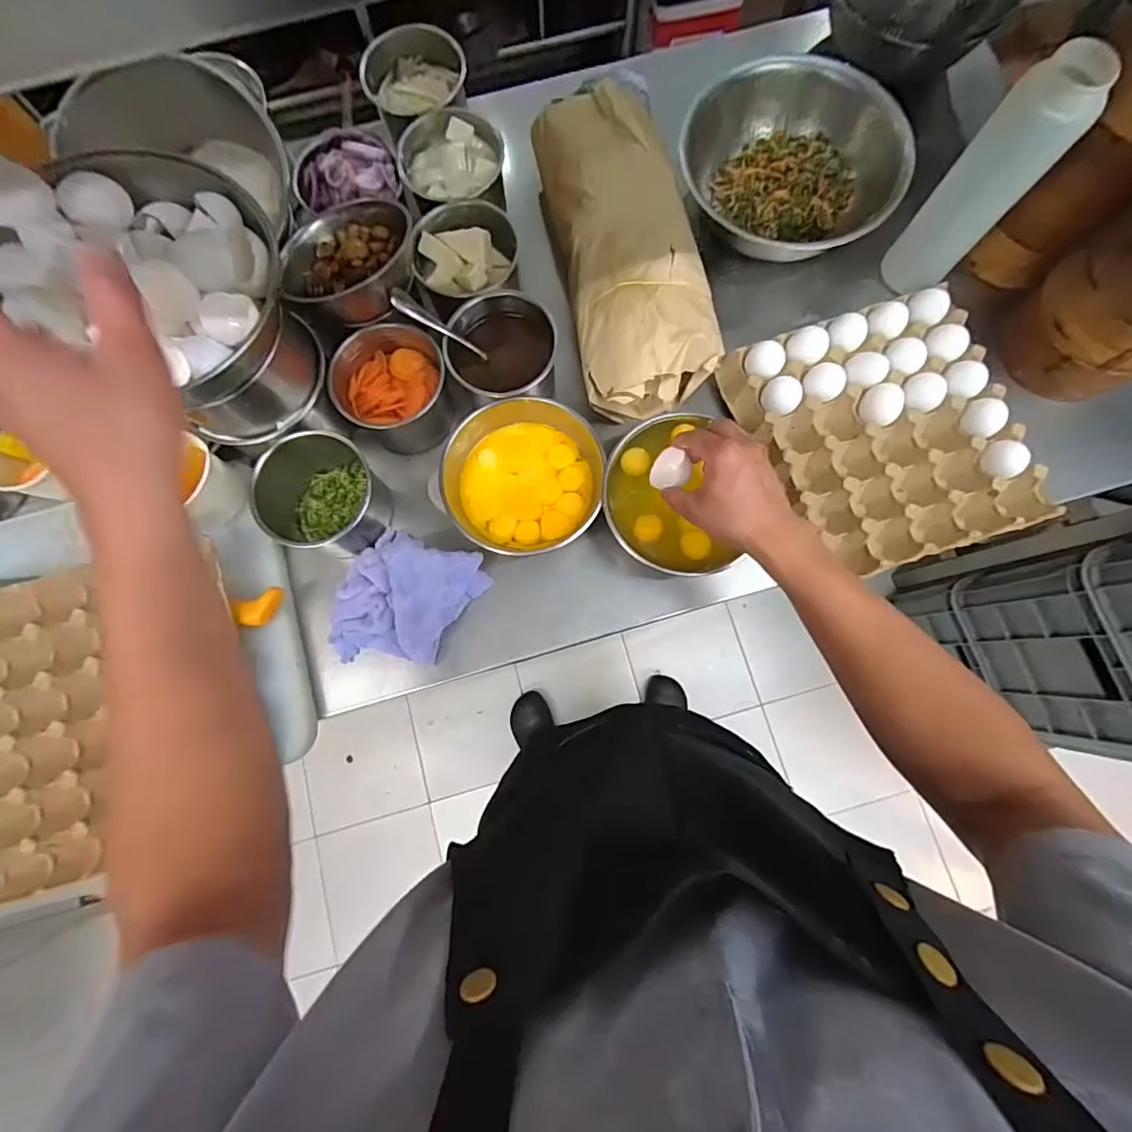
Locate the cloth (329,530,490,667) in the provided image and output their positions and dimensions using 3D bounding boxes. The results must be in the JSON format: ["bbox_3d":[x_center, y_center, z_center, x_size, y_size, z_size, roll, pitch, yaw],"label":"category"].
[{"bbox_3d":[-0.173,0.037,0.547,0.141,0.062,0.140,18,80,4],"label":"cloth"}]

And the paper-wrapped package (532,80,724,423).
[{"bbox_3d":[0.067,-0.370,0.601,0.148,0.096,0.388,-10,80,-2],"label":"paper-wrapped package"}]

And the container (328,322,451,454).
[{"bbox_3d":[-0.190,-0.200,0.583,0.117,0.087,0.120,0,79,0],"label":"container"}]

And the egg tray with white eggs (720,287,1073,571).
[{"bbox_3d":[0.348,-0.146,0.577,0.260,0.053,0.278,-18,80,-3],"label":"egg tray with white eggs"}]

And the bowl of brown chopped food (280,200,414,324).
[{"bbox_3d":[-0.227,-0.320,0.552,0.139,0.064,0.116,-41,82,-7],"label":"bowl of brown chopped food"}]

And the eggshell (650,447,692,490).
[{"bbox_3d":[0.099,-0.090,0.491,0.034,0.026,0.035,0,79,0],"label":"eggshell"}]

